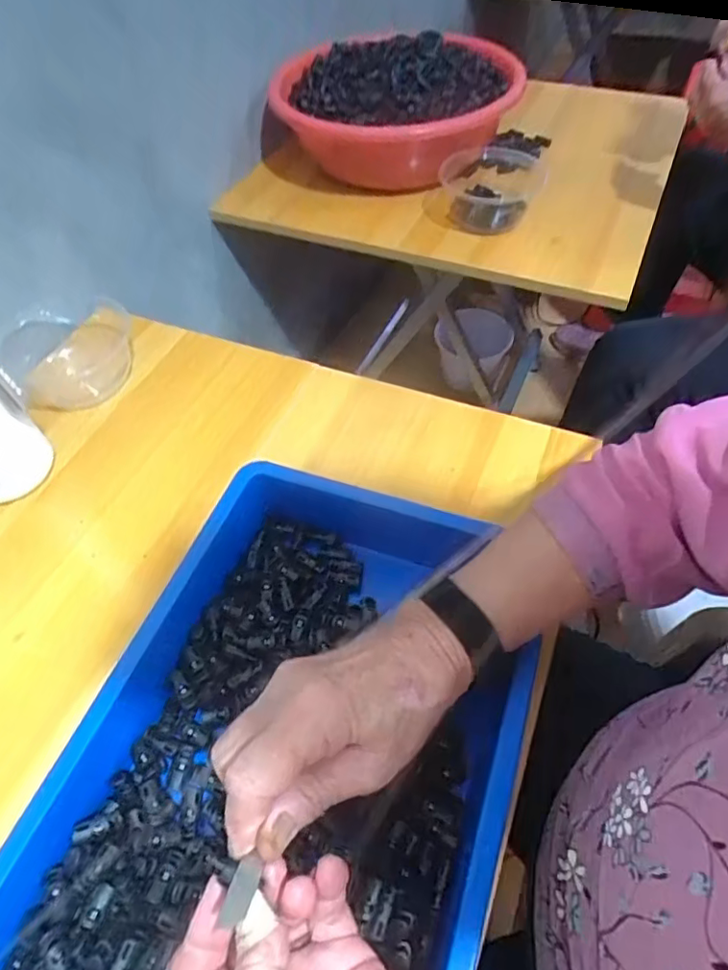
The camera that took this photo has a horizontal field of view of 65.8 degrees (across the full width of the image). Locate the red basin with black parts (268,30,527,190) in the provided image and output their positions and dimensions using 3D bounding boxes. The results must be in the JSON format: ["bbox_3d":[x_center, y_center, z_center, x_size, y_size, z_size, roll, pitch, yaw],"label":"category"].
[{"bbox_3d":[0.046,-0.560,0.841,0.318,0.130,0.301,-1,55,2],"label":"red basin with black parts"}]

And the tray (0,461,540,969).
[{"bbox_3d":[-0.050,0.164,0.354,0.277,0.078,0.363,15,57,13],"label":"tray"}]

